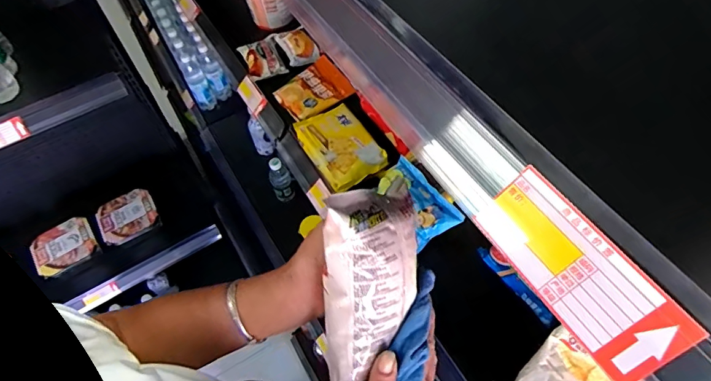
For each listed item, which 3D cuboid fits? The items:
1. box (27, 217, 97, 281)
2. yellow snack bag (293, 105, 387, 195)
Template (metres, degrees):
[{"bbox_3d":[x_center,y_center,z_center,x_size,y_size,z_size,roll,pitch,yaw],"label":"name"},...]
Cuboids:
[{"bbox_3d":[-0.816,0.157,1.223,0.159,0.036,0.136,-36,62,-19],"label":"box"},{"bbox_3d":[-0.025,-0.068,0.681,0.097,0.028,0.147,-29,60,-15],"label":"yellow snack bag"}]

